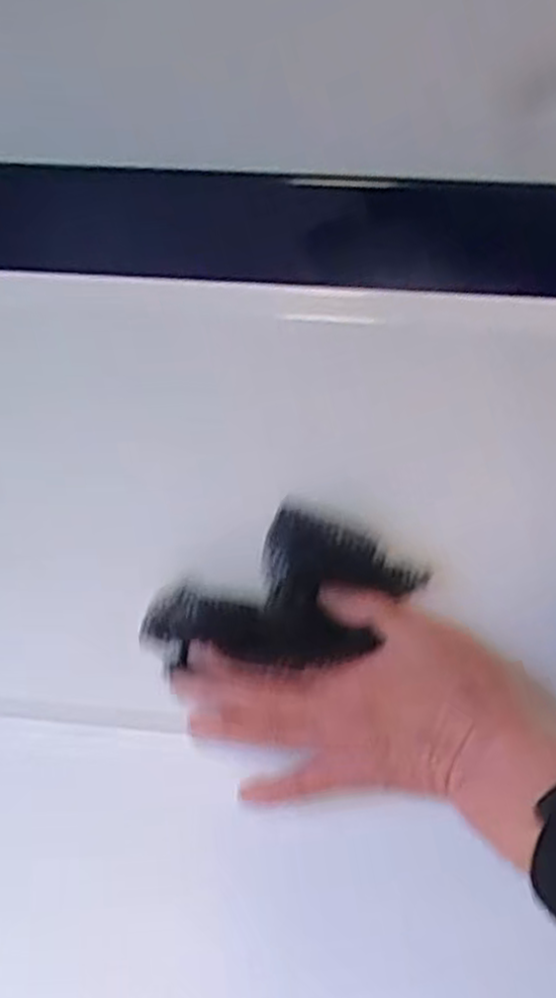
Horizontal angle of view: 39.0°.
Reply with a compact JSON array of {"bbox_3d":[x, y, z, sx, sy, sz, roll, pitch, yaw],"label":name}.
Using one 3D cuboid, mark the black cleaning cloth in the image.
[{"bbox_3d":[0.002,0.046,0.362,0.115,0.066,0.025,-33,3,0],"label":"black cleaning cloth"}]

